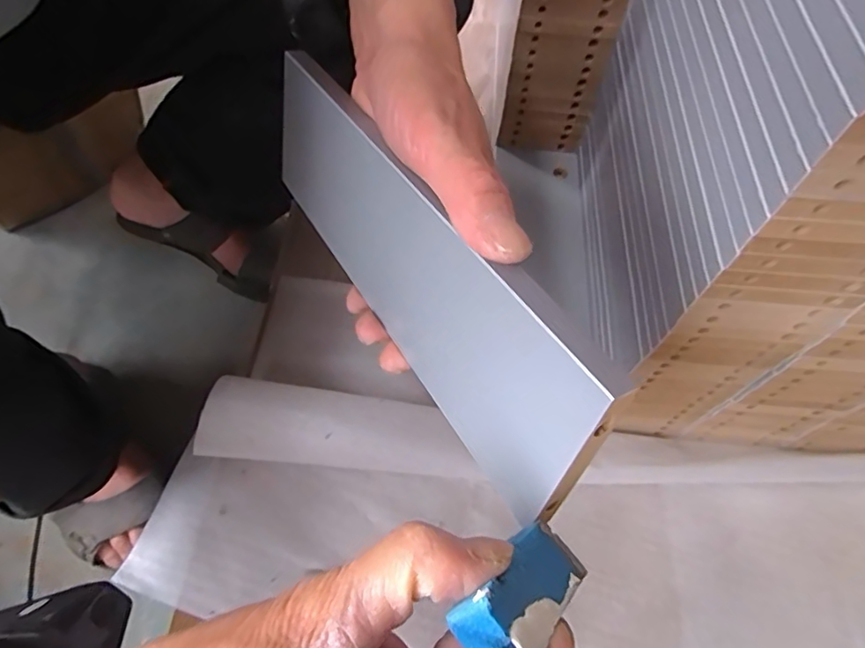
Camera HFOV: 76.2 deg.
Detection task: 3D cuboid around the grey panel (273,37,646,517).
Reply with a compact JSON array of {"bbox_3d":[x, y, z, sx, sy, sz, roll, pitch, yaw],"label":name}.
[{"bbox_3d":[-0.020,-0.035,0.258,0.008,0.086,0.266,-17,50,-28],"label":"grey panel"}]

